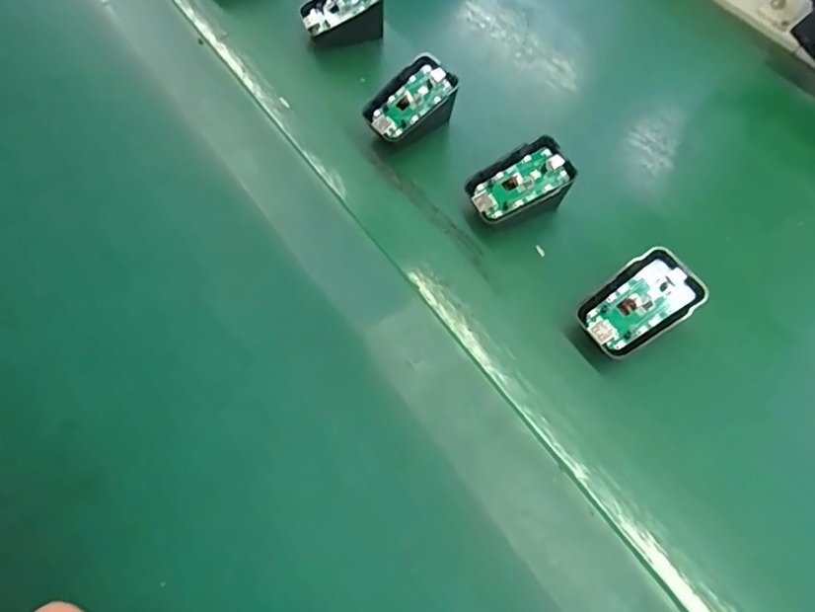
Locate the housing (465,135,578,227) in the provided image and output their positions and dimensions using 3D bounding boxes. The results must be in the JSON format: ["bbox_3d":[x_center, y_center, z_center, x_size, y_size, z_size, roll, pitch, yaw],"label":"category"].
[{"bbox_3d":[0.076,-0.081,0.398,0.065,0.041,0.043,-24,65,-13],"label":"housing"}]

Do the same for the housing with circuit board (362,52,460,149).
[{"bbox_3d":[0.003,-0.150,0.434,0.069,0.037,0.045,-32,67,-17],"label":"housing with circuit board"}]

